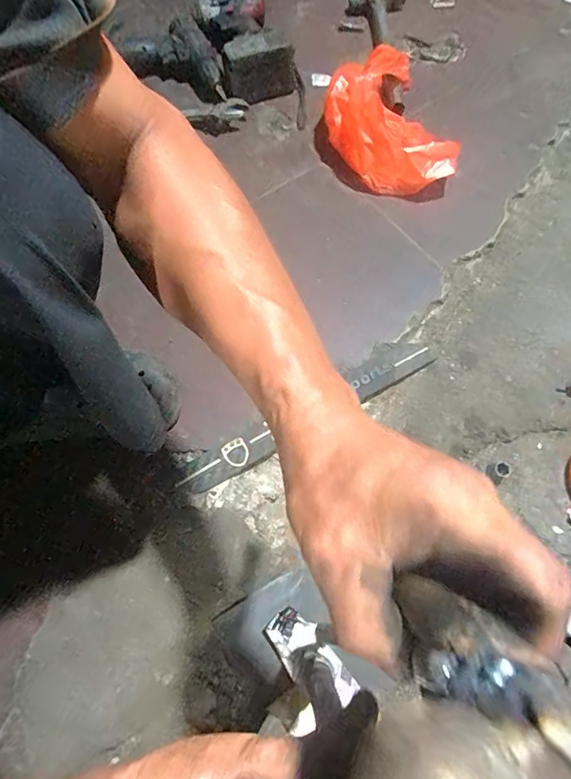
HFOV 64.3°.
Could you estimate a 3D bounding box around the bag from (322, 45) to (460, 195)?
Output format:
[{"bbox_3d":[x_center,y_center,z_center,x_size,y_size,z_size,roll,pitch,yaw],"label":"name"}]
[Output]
[{"bbox_3d":[0.142,-0.402,0.674,0.157,0.106,0.244,-9,72,-5],"label":"bag"}]

